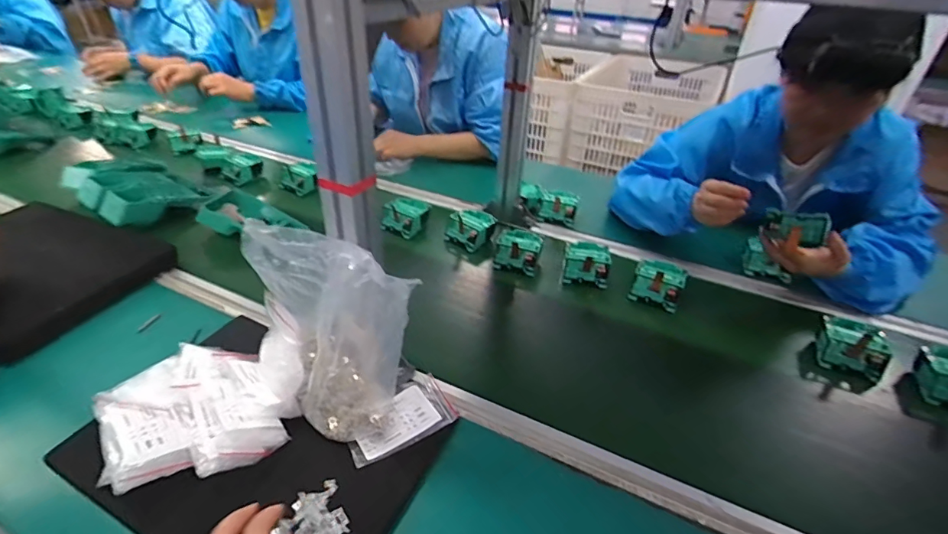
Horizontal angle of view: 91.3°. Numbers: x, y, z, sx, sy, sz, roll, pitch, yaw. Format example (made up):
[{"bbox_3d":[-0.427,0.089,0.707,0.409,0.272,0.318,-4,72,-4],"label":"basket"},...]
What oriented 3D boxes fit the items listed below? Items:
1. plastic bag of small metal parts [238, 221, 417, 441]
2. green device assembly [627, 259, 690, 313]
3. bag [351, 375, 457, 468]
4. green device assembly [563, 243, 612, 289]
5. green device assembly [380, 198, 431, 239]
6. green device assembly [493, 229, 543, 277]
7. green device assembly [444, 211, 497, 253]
[{"bbox_3d":[-0.141,0.075,0.469,0.166,0.216,0.074,21,38,24],"label":"plastic bag of small metal parts"},{"bbox_3d":[0.293,0.029,0.740,0.078,0.047,0.079,18,37,21],"label":"green device assembly"},{"bbox_3d":[-0.085,0.168,0.527,0.122,0.008,0.082,-17,39,-27],"label":"bag"},{"bbox_3d":[0.189,-0.003,0.783,0.075,0.053,0.076,11,35,11],"label":"green device assembly"},{"bbox_3d":[-0.131,-0.095,0.888,0.078,0.042,0.070,19,38,21],"label":"green device assembly"},{"bbox_3d":[0.078,-0.028,0.810,0.081,0.052,0.086,7,35,6],"label":"green device assembly"},{"bbox_3d":[-0.005,-0.071,0.864,0.079,0.044,0.085,19,38,22],"label":"green device assembly"}]

